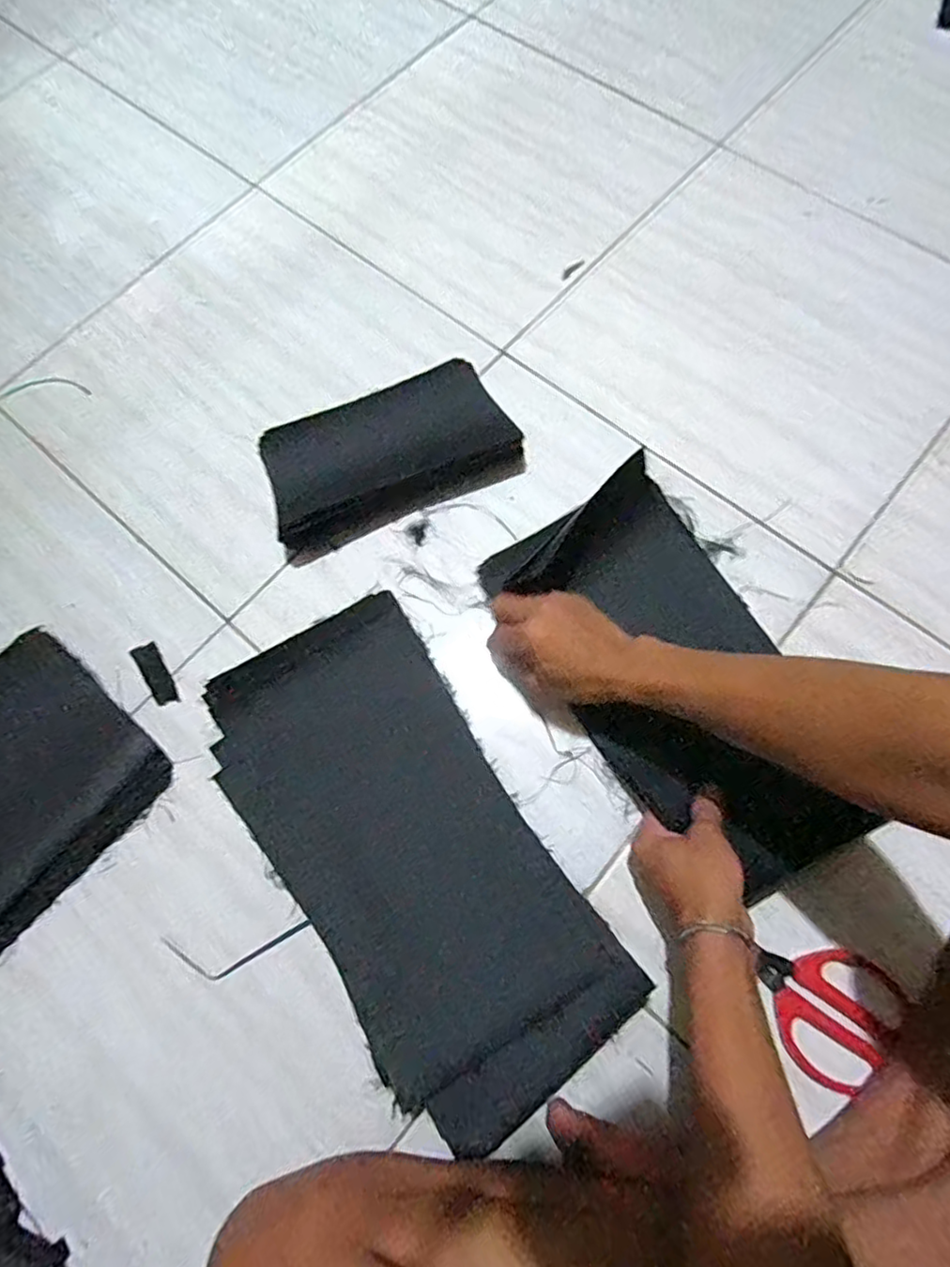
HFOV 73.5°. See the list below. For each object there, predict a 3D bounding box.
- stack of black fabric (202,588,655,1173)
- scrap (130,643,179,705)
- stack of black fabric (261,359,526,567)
[{"bbox_3d":[-0.057,0.168,0.518,0.194,0.028,0.395,-31,72,-12],"label":"stack of black fabric"},{"bbox_3d":[-0.297,0.038,0.593,0.022,0.004,0.065,-32,73,-13],"label":"scrap"},{"bbox_3d":[-0.086,-0.178,0.630,0.251,0.039,0.125,-23,74,-5],"label":"stack of black fabric"}]

